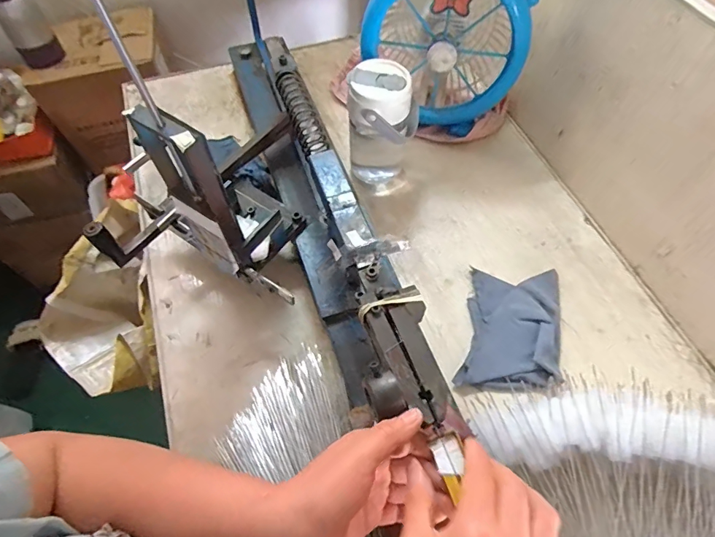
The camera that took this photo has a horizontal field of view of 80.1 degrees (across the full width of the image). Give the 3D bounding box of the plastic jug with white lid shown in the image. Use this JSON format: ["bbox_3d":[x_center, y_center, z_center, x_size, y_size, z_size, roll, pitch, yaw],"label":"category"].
[{"bbox_3d":[0.030,-0.175,0.579,0.090,0.159,0.096,10,60,4],"label":"plastic jug with white lid"}]

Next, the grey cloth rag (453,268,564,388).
[{"bbox_3d":[0.188,0.070,0.515,0.108,0.025,0.163,14,61,7],"label":"grey cloth rag"}]

